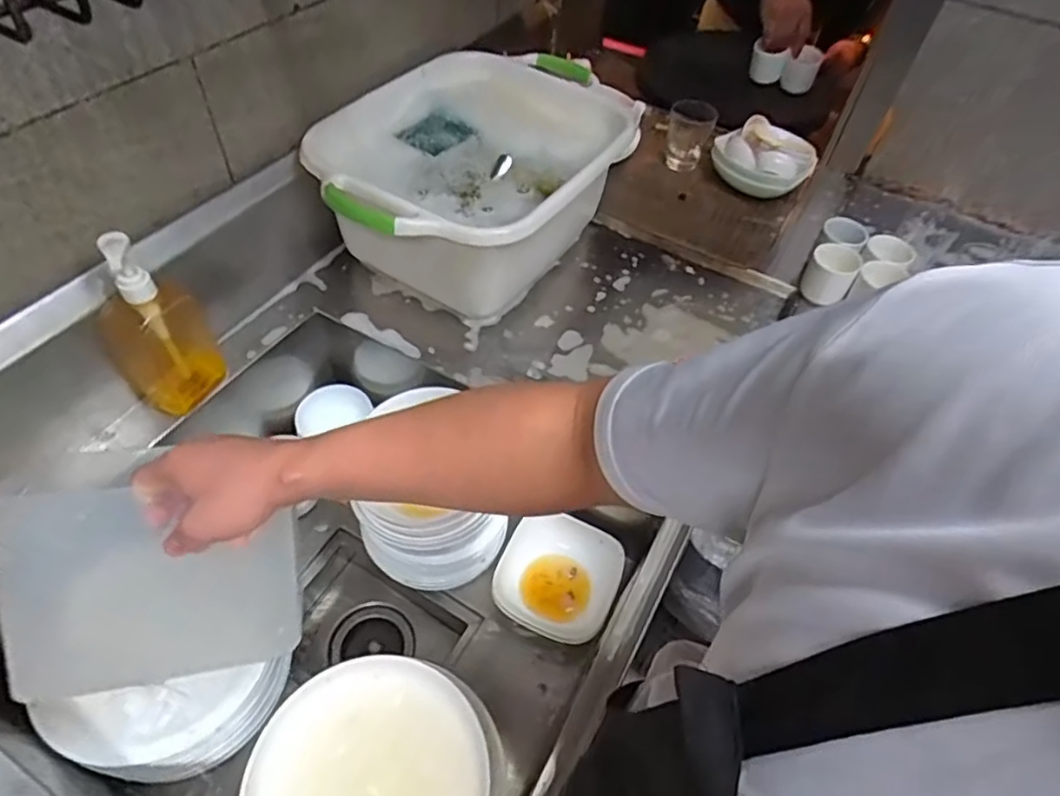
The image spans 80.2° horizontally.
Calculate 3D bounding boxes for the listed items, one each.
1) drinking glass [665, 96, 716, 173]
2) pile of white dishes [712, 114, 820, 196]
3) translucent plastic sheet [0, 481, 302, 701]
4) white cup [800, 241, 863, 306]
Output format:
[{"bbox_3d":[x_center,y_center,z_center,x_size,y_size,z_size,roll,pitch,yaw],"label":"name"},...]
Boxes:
[{"bbox_3d":[0.285,-0.470,1.130,0.078,0.098,0.080,13,52,6],"label":"drinking glass"},{"bbox_3d":[0.402,-0.407,1.085,0.160,0.093,0.135,24,53,14],"label":"pile of white dishes"},{"bbox_3d":[-0.307,0.150,0.523,0.209,0.009,0.169,-5,93,-24],"label":"translucent plastic sheet"},{"bbox_3d":[0.436,-0.179,0.923,0.066,0.077,0.065,2,51,-3],"label":"white cup"}]

